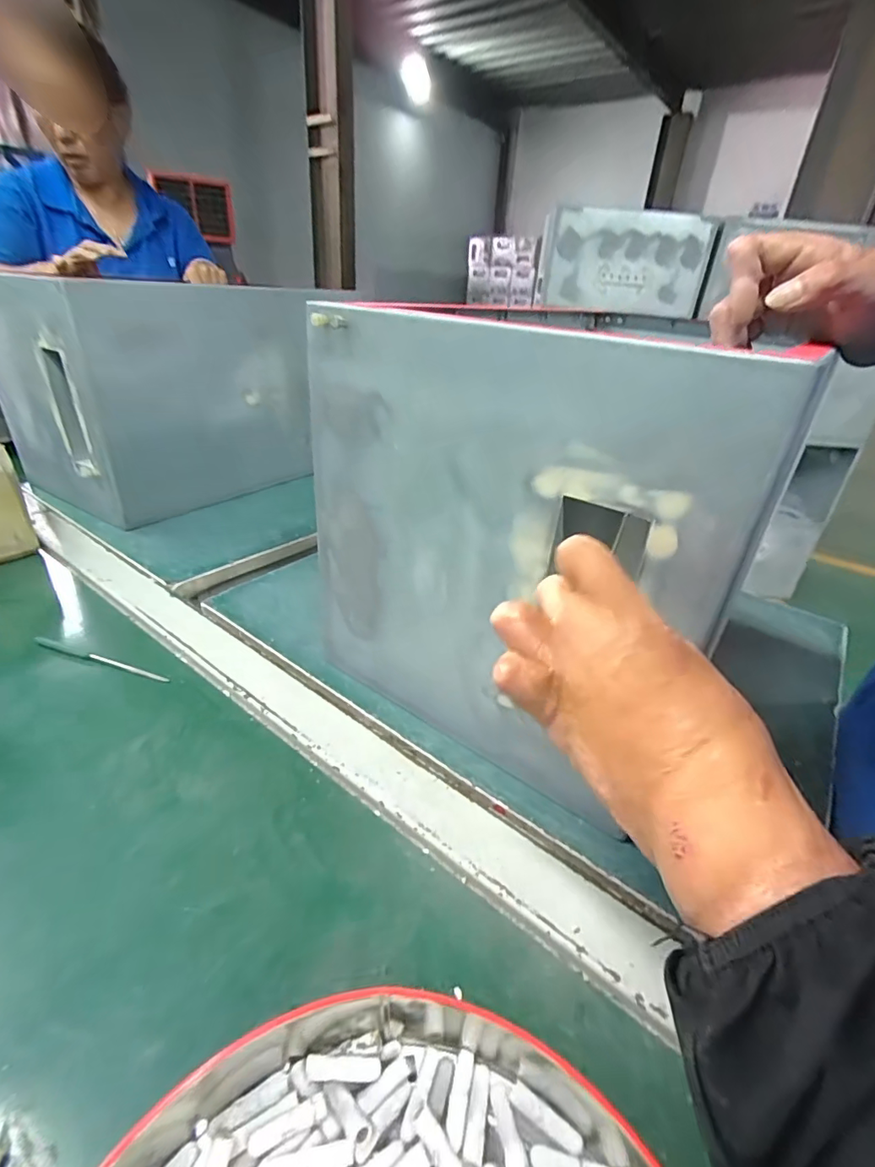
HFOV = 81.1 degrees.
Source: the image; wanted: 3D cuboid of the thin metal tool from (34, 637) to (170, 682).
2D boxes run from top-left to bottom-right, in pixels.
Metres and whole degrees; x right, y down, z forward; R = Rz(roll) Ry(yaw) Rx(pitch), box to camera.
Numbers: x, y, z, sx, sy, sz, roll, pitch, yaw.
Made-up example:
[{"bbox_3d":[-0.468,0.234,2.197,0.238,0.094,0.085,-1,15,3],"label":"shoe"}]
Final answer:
[{"bbox_3d":[-0.324,0.072,0.492,0.149,0.006,0.011,11,32,11],"label":"thin metal tool"}]

